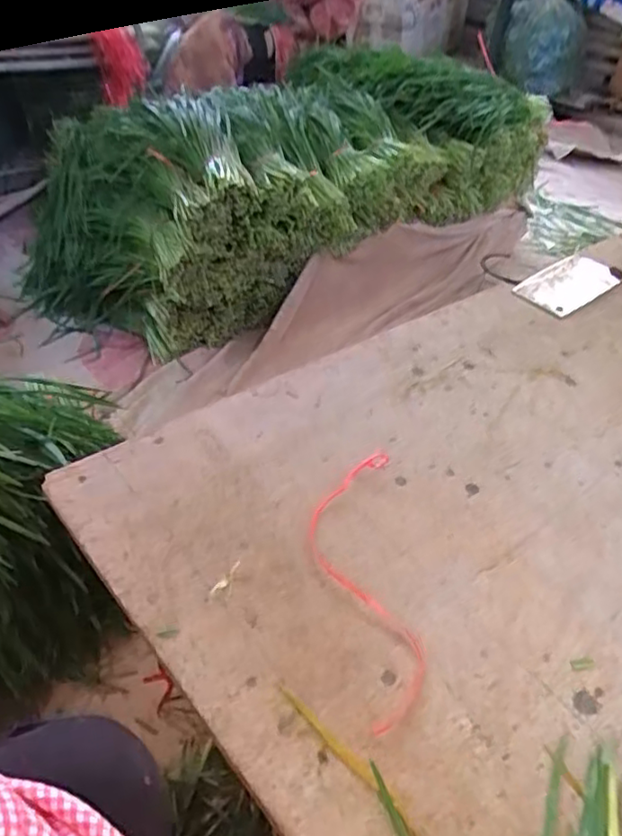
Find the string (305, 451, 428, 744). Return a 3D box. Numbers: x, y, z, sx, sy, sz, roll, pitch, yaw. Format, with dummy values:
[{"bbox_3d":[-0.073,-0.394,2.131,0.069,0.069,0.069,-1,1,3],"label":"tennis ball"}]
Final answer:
[{"bbox_3d":[0.041,0.122,0.527,0.081,0.008,0.262,2,42,-5],"label":"string"}]

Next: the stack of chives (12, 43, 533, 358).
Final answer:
[{"bbox_3d":[-0.068,-0.610,1.519,1.270,0.411,0.649,-24,49,-14],"label":"stack of chives"}]

